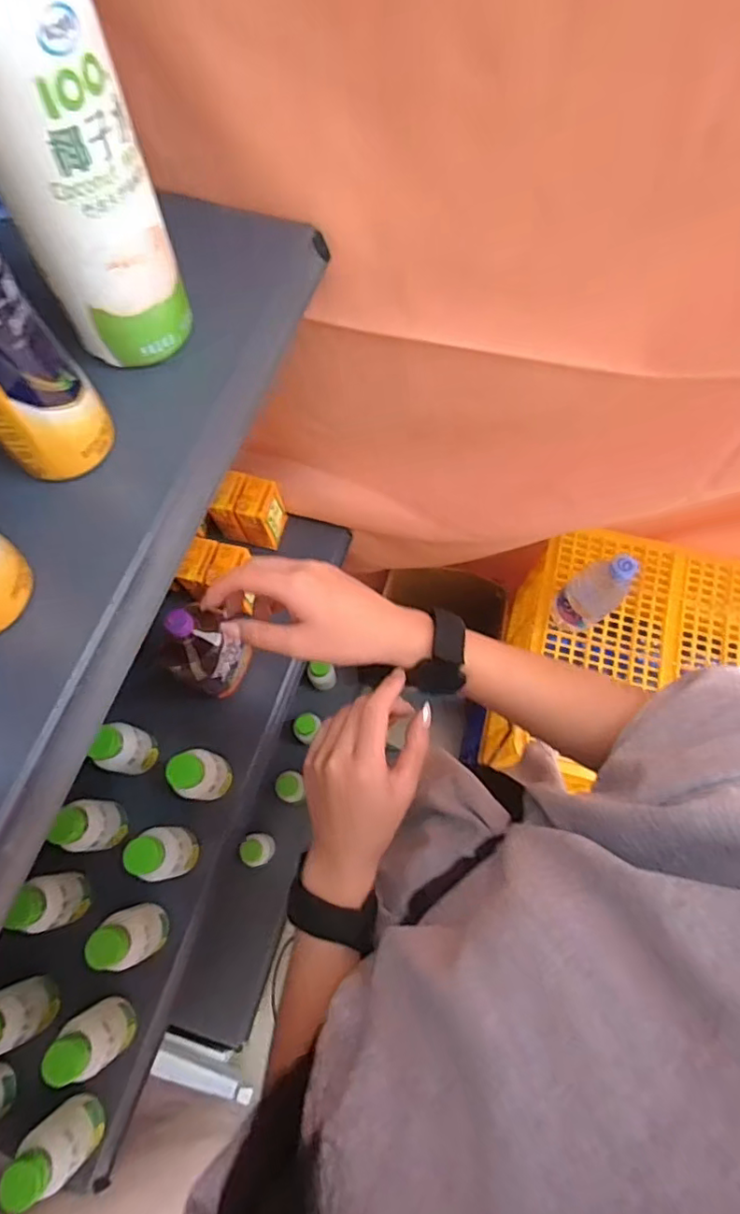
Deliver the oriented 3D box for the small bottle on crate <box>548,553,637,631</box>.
[{"bbox_3d":[0.314,-0.017,0.817,0.066,0.206,0.065,0,70,0],"label":"small bottle on crate"}]

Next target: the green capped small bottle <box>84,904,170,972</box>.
[{"bbox_3d":[-0.274,0.381,0.670,0.048,0.131,0.057,-20,71,-7],"label":"green capped small bottle"}]

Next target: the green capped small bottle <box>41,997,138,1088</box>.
[{"bbox_3d":[-0.302,0.471,0.628,0.047,0.112,0.055,-14,70,-5],"label":"green capped small bottle"}]

